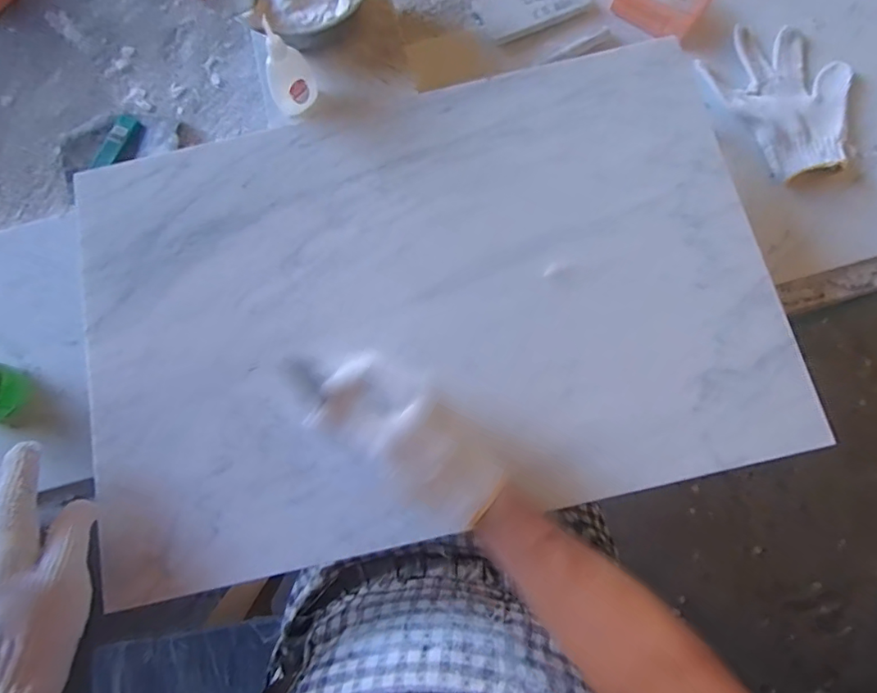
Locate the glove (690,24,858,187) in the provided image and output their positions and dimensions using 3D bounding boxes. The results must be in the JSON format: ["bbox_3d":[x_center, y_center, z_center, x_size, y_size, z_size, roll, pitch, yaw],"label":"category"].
[{"bbox_3d":[0.388,-0.276,0.540,0.144,0.019,0.182,-30,79,-6],"label":"glove"}]

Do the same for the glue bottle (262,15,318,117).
[{"bbox_3d":[-0.137,-0.253,0.444,0.040,0.092,0.026,-19,78,-4],"label":"glue bottle"}]

